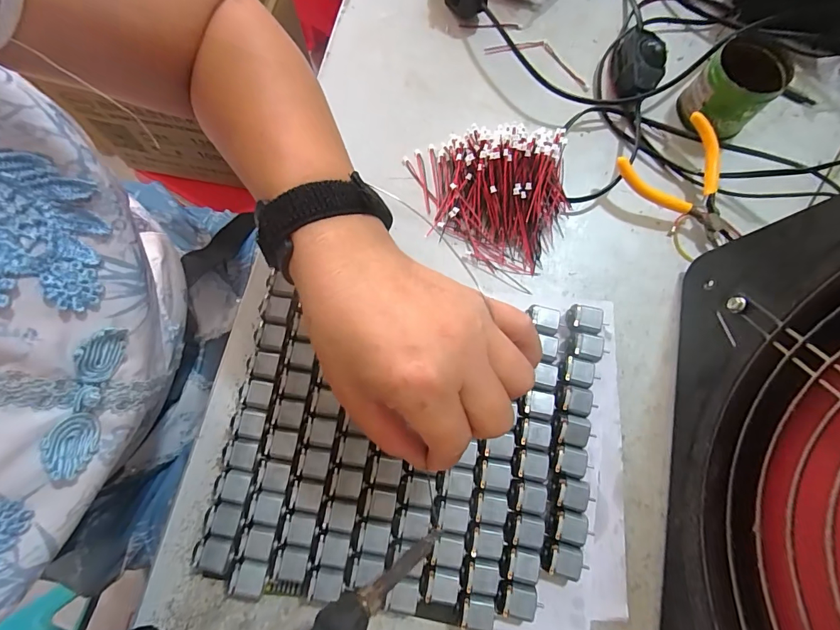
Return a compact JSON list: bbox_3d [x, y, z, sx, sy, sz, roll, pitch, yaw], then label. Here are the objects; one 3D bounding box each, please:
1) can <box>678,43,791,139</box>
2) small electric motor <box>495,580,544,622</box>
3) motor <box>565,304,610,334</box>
[{"bbox_3d":[0.249,-0.180,0.332,0.057,0.047,0.068,41,79,10],"label":"can"},{"bbox_3d":[0.061,0.176,0.253,0.028,0.017,0.023,19,76,5],"label":"small electric motor"},{"bbox_3d":[0.120,0.005,0.301,0.030,0.015,0.021,8,75,2],"label":"motor"}]

